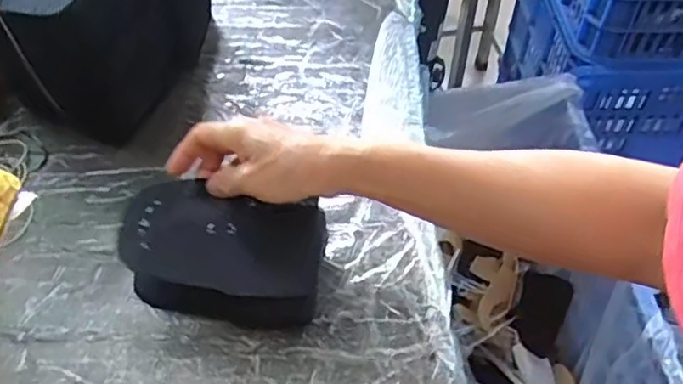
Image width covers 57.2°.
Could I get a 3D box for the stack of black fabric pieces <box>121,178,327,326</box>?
[{"bbox_3d":[-0.088,0.046,0.473,0.139,0.059,0.096,4,52,3],"label":"stack of black fabric pieces"}]

